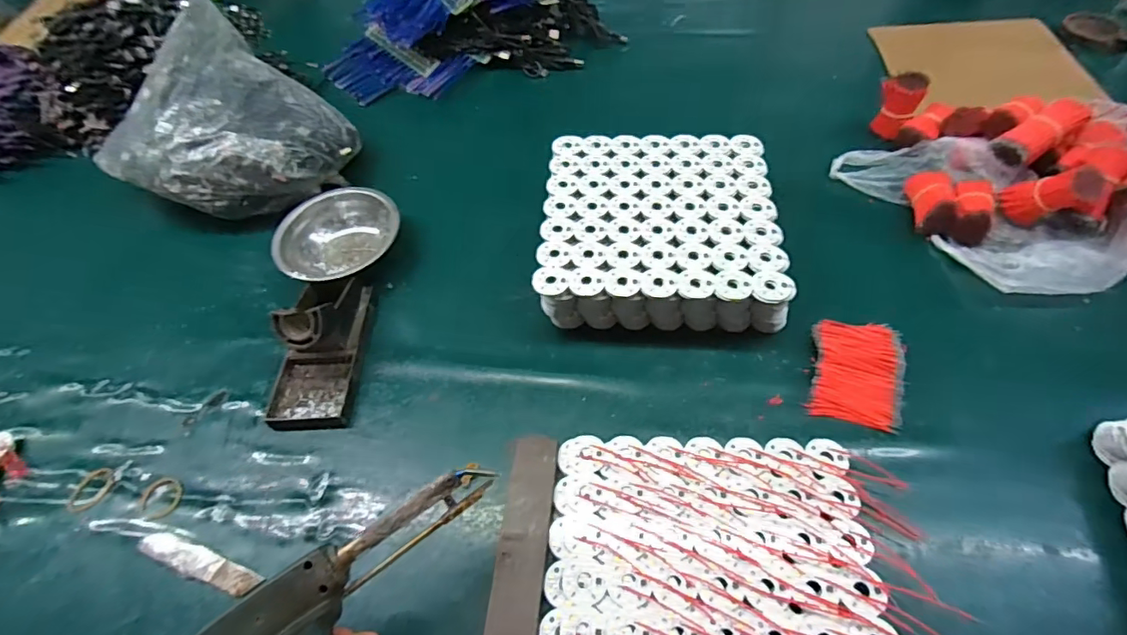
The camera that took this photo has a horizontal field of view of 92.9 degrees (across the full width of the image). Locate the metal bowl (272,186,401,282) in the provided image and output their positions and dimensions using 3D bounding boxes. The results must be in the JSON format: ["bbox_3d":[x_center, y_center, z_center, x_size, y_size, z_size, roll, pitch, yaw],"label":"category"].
[{"bbox_3d":[-0.240,-0.085,0.581,0.127,0.053,0.121,-2,51,3],"label":"metal bowl"}]

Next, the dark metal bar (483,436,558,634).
[{"bbox_3d":[-0.031,0.181,0.379,0.035,0.017,0.198,2,51,7],"label":"dark metal bar"}]

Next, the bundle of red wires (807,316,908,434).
[{"bbox_3d":[0.253,0.044,0.460,0.071,0.023,0.096,12,53,14],"label":"bundle of red wires"}]

